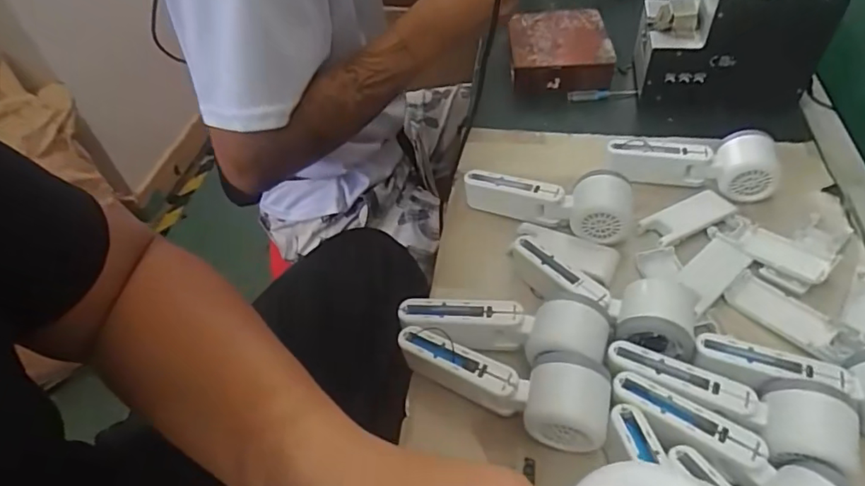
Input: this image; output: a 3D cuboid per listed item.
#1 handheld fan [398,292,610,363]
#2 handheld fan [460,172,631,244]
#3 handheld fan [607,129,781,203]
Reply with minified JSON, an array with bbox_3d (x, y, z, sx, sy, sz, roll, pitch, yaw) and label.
[{"bbox_3d":[0.056,0.069,0.441,0.169,0.048,0.054,7,50,11],"label":"handheld fan"},{"bbox_3d":[0.114,-0.041,0.541,0.169,0.052,0.054,9,50,12],"label":"handheld fan"},{"bbox_3d":[0.272,-0.092,0.566,0.158,0.056,0.055,10,50,13],"label":"handheld fan"}]

